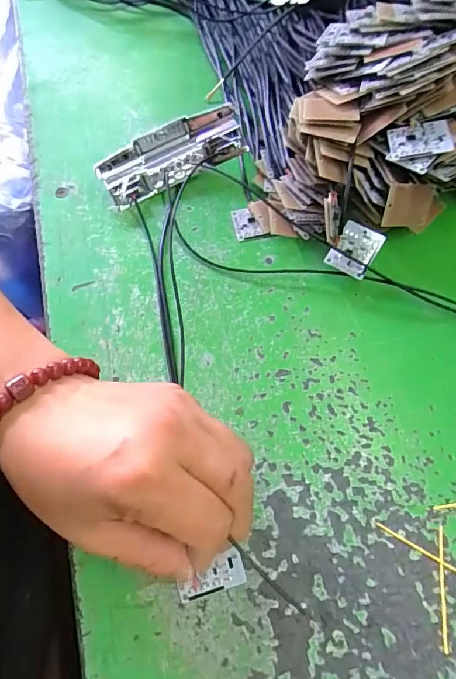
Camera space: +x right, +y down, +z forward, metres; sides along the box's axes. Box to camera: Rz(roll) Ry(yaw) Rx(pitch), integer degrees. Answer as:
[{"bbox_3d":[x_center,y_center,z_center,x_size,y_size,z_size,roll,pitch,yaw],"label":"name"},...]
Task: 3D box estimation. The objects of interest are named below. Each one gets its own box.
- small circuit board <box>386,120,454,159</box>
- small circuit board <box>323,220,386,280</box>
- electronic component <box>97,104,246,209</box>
[{"bbox_3d":[0.109,-0.114,0.256,0.033,0.004,0.023,-2,66,13],"label":"small circuit board"},{"bbox_3d":[0.077,-0.055,0.272,0.025,0.006,0.032,31,84,9],"label":"small circuit board"},{"bbox_3d":[-0.040,-0.125,0.306,0.094,0.029,0.039,-23,67,-8],"label":"electronic component"}]

